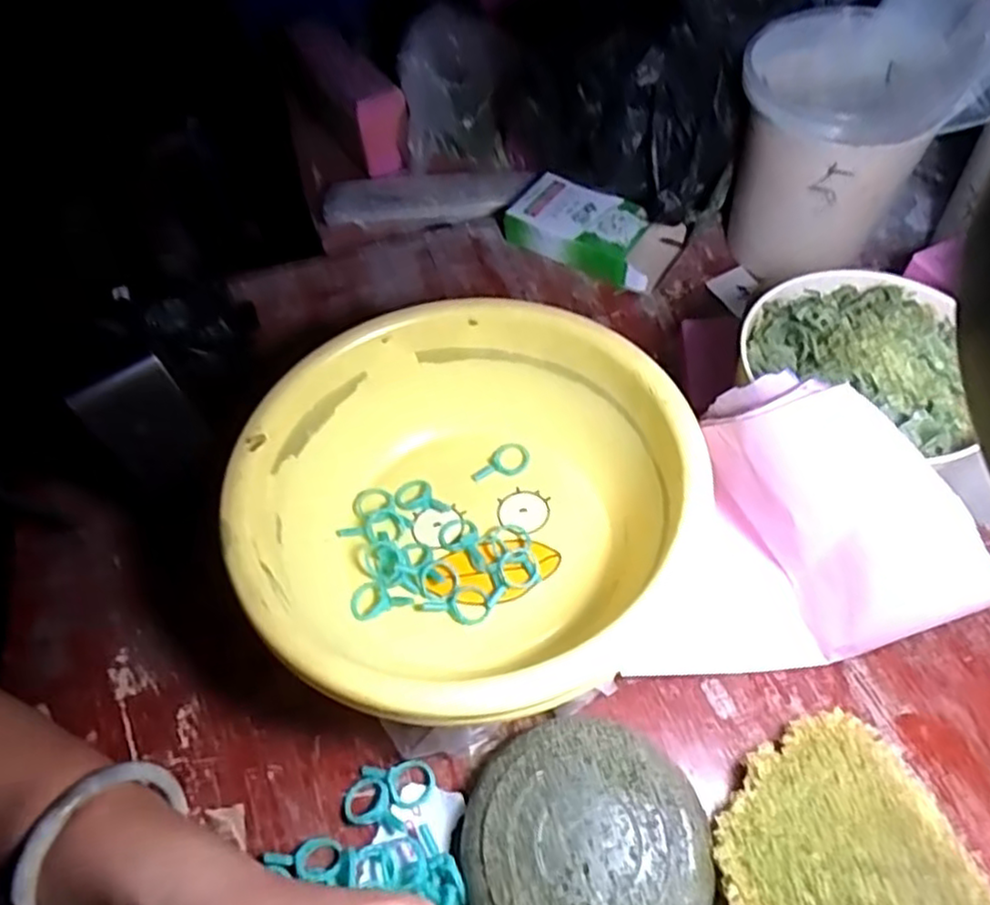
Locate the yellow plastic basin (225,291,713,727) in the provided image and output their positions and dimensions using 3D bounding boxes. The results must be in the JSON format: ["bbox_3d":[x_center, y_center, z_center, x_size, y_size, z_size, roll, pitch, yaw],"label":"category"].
[{"bbox_3d":[-0.014,0.031,0.370,0.211,0.090,0.218,-2,56,3],"label":"yellow plastic basin"}]

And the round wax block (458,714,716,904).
[{"bbox_3d":[0.040,0.174,0.305,0.102,0.035,0.100,-2,56,3],"label":"round wax block"}]

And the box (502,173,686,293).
[{"bbox_3d":[0.073,-0.166,0.529,0.120,0.033,0.063,26,61,20],"label":"box"}]

